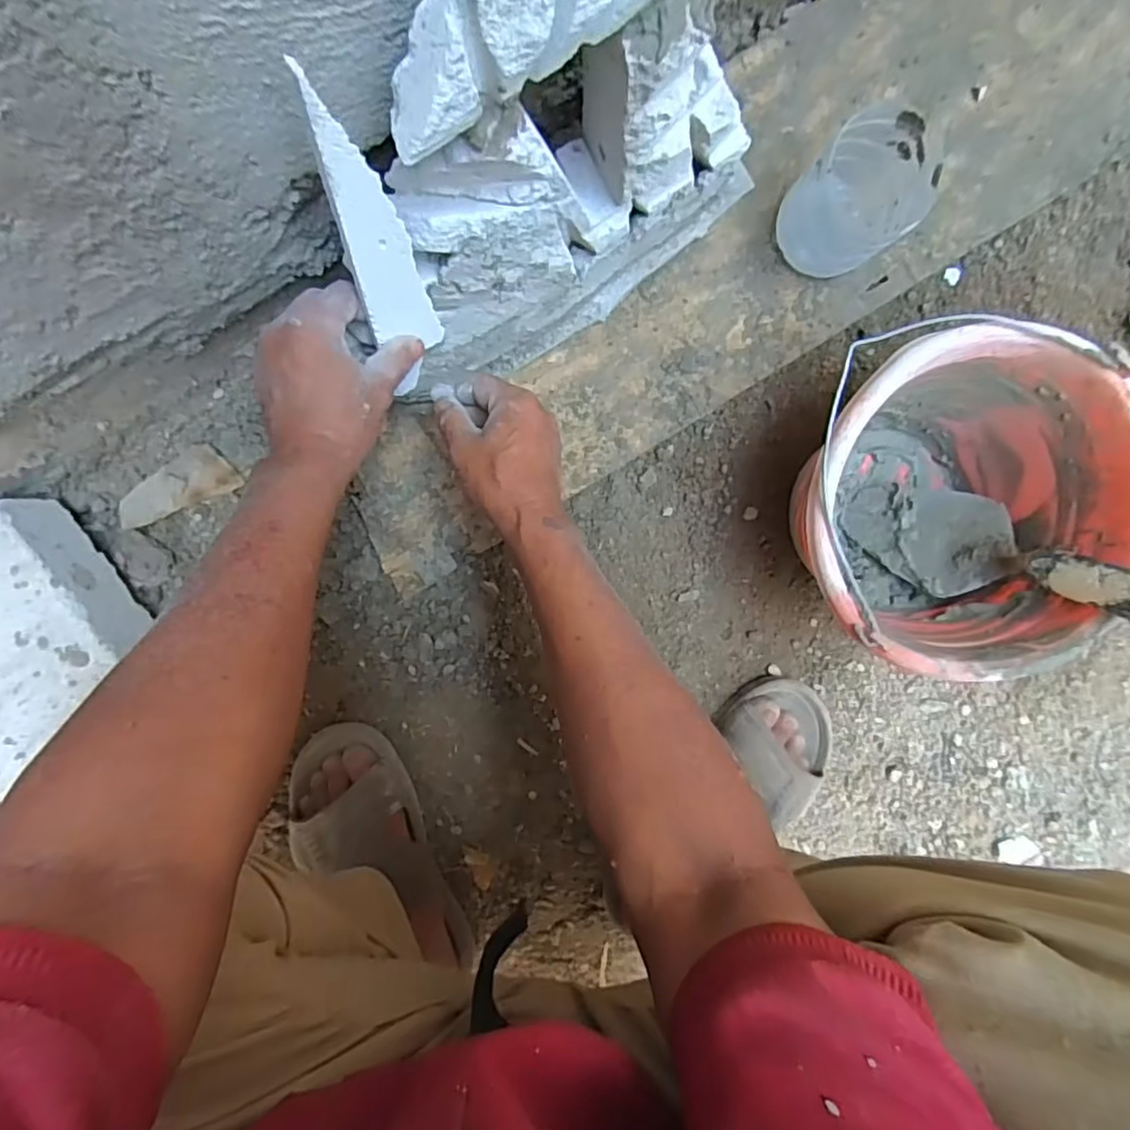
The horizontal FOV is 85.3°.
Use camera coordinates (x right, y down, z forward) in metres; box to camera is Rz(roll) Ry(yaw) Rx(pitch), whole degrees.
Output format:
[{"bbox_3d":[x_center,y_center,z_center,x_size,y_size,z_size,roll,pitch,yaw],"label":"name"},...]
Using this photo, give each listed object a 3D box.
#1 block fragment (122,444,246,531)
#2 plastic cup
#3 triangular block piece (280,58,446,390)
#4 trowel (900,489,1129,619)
[{"bbox_3d":[-0.363,-0.074,0.570,0.119,0.010,0.047,-20,97,1],"label":"block fragment"},{"bbox_3d":[0.233,-0.289,0.489,0.089,0.096,0.090,0,97,-2],"label":"plastic cup"},{"bbox_3d":[-0.111,-0.179,0.374,0.039,0.236,0.023,-5,77,-1],"label":"triangular block piece"},{"bbox_3d":[0.357,0.004,0.449,0.046,0.236,0.088,22,96,-27],"label":"trowel"}]

